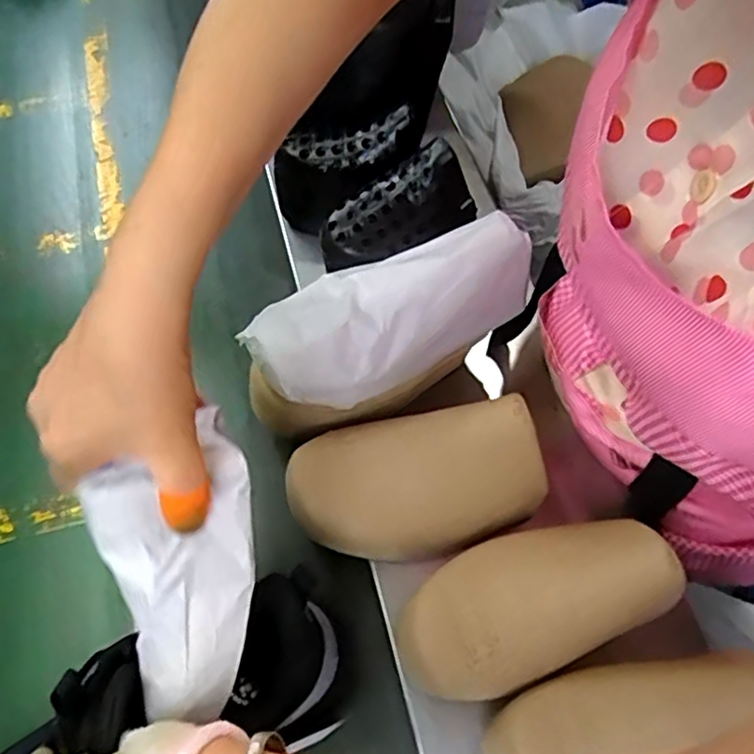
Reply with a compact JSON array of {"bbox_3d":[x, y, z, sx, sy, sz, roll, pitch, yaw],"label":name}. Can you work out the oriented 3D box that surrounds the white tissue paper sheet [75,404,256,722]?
[{"bbox_3d":[-0.098,0.105,0.334,0.075,0.152,0.018,-15,18,-21],"label":"white tissue paper sheet"}]

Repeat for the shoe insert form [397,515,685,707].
[{"bbox_3d":[0.102,0.148,0.445,0.189,0.052,0.100,-29,56,5],"label":"shoe insert form"}]

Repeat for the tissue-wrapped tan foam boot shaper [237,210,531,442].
[{"bbox_3d":[0.006,-0.039,0.492,0.230,0.093,0.103,-29,65,0],"label":"tissue-wrapped tan foam boot shaper"}]

